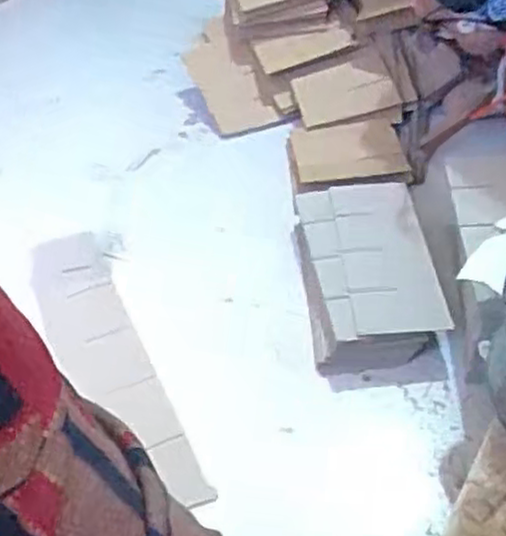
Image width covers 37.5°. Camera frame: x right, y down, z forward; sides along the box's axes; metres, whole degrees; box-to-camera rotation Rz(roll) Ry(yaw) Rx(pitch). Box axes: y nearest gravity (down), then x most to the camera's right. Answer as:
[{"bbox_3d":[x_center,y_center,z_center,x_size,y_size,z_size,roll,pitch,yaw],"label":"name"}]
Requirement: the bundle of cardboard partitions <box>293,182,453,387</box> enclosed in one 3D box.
[{"bbox_3d":[0.173,0.004,1.137,0.190,0.099,0.372,-6,40,1],"label":"bundle of cardboard partitions"}]

